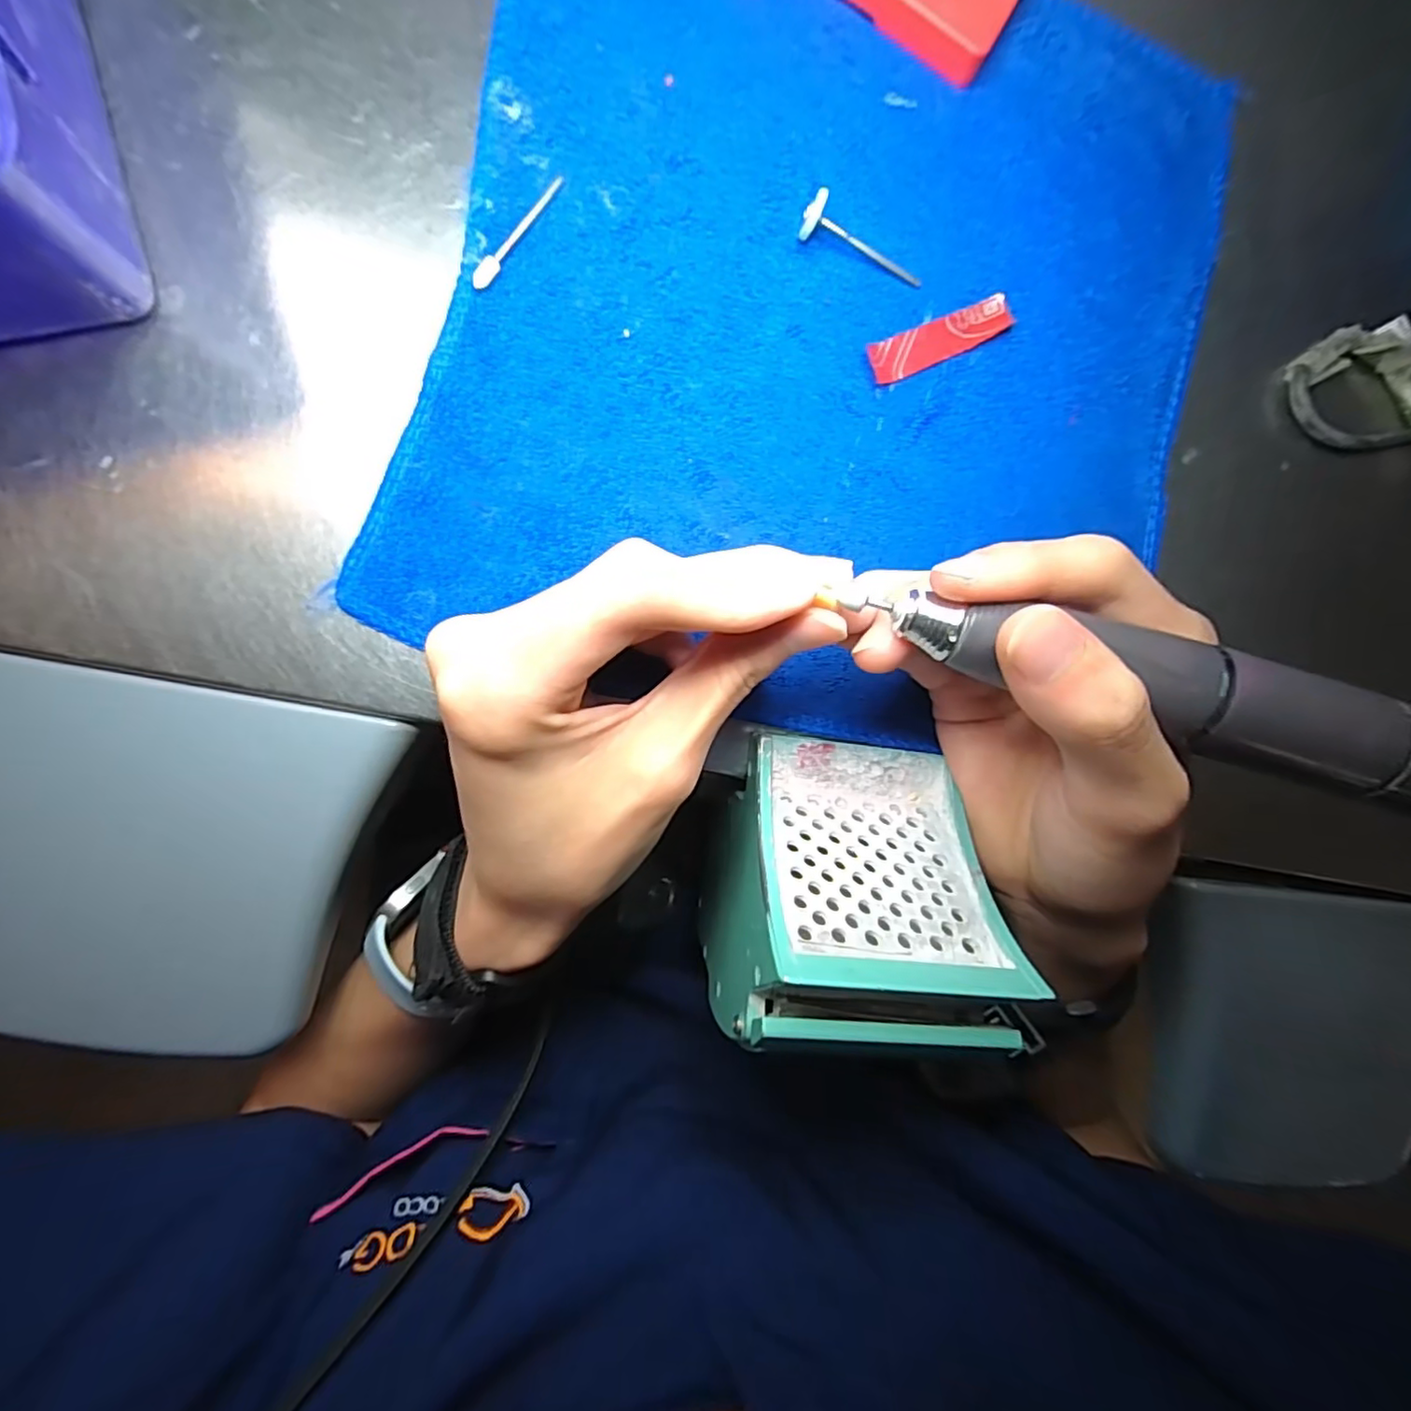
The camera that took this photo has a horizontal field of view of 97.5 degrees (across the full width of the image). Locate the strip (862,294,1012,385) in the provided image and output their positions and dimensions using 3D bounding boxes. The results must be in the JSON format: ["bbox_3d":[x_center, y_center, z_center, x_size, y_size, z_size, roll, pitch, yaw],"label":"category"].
[{"bbox_3d":[0.085,-0.132,0.222,0.055,0.004,0.015,-24,94,-6],"label":"strip"}]

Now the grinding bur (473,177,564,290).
[{"bbox_3d":[-0.062,-0.157,0.204,0.005,0.004,0.047,34,87,-6],"label":"grinding bur"}]

